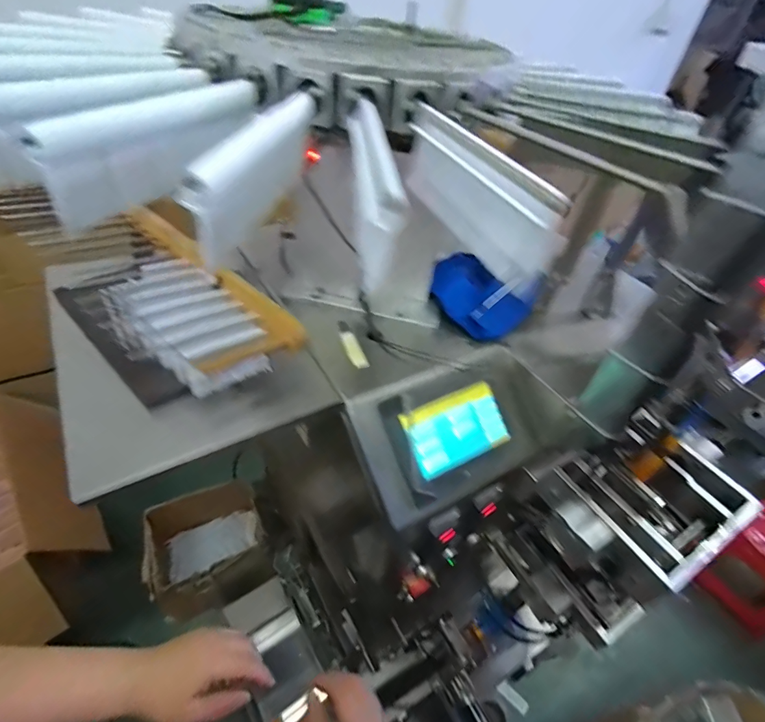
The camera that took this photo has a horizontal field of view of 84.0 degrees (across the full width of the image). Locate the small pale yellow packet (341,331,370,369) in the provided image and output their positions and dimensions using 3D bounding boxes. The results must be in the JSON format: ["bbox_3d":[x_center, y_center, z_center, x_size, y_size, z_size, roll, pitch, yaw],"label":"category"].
[{"bbox_3d":[-0.041,-0.017,0.608,0.023,0.010,0.073,-12,46,-19],"label":"small pale yellow packet"}]

